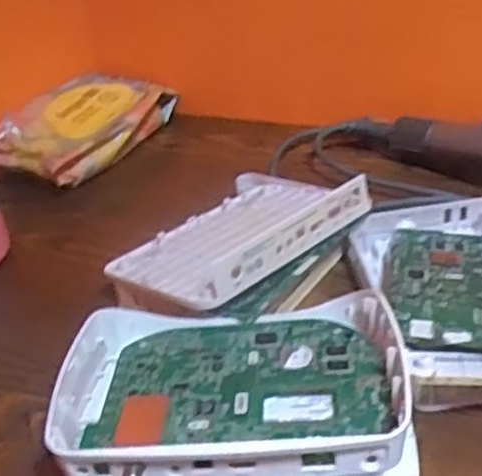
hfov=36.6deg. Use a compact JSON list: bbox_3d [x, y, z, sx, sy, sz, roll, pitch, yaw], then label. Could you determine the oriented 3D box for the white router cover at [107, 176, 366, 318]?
[{"bbox_3d":[0.002,-0.014,0.529,0.123,0.034,0.184,19,41,36],"label":"white router cover"}]

